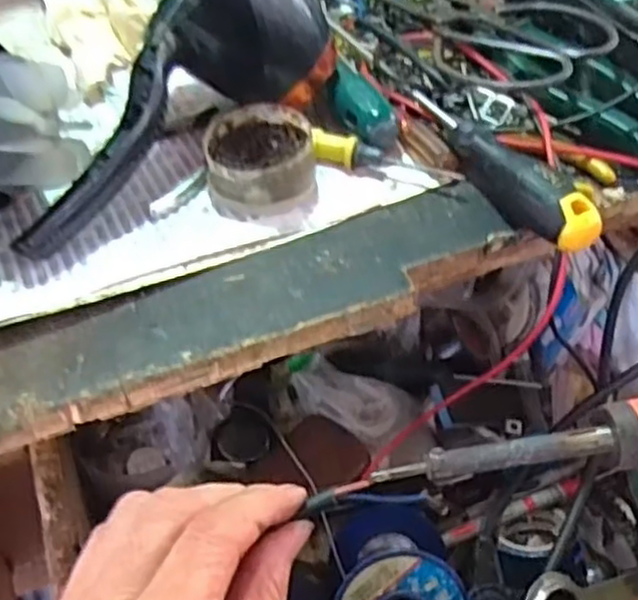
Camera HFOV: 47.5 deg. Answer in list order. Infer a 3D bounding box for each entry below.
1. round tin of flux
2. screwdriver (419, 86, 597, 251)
[{"bbox_3d":[-0.030,-0.072,0.374,0.054,0.029,0.061,-3,46,-7],"label":"round tin of flux"},{"bbox_3d":[0.092,-0.071,0.376,0.022,0.026,0.146,-21,51,-22],"label":"screwdriver"}]

